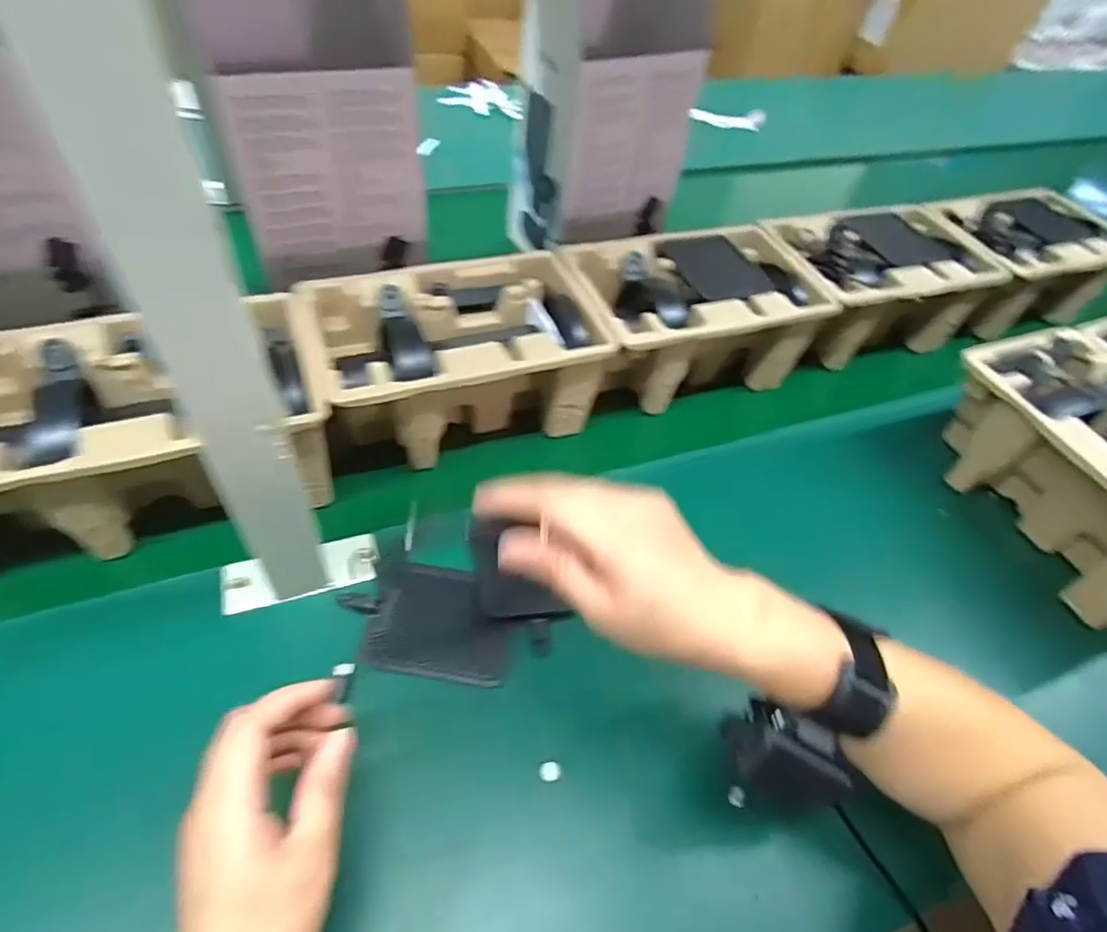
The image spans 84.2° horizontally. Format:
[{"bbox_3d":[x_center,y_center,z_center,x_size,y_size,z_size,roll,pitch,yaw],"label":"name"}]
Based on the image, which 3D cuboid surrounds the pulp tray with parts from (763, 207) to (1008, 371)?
[{"bbox_3d":[0.346,-0.195,0.673,0.238,0.108,0.143,-11,50,-15],"label":"pulp tray with parts"}]

